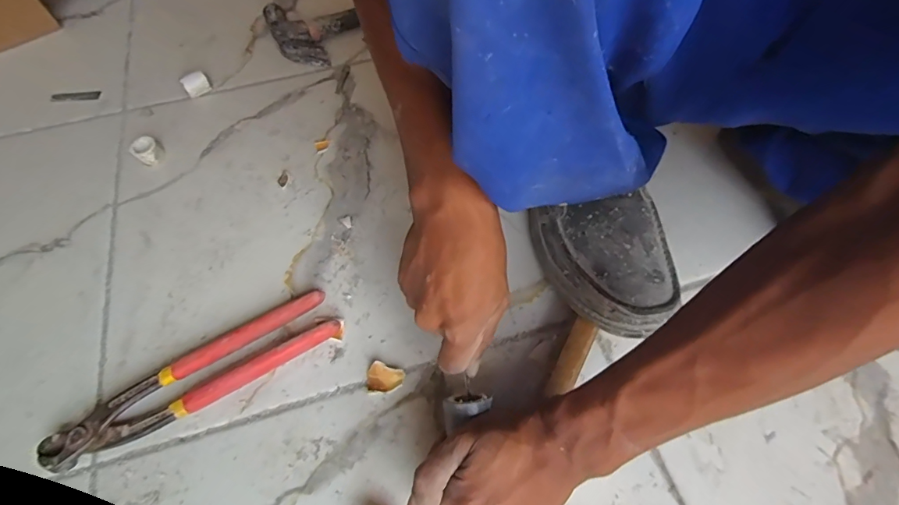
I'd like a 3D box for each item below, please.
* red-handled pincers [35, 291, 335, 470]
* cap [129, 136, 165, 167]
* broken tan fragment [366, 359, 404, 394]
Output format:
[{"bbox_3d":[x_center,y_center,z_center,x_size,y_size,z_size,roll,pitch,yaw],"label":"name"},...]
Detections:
[{"bbox_3d":[-0.197,0.101,0.365,0.218,0.023,0.043,-29,63,-15],"label":"red-handled pincers"},{"bbox_3d":[-0.325,-0.109,0.496,0.028,0.022,0.030,0,59,1],"label":"cap"},{"bbox_3d":[-0.052,0.100,0.369,0.031,0.011,0.025,-10,60,-5],"label":"broken tan fragment"}]

